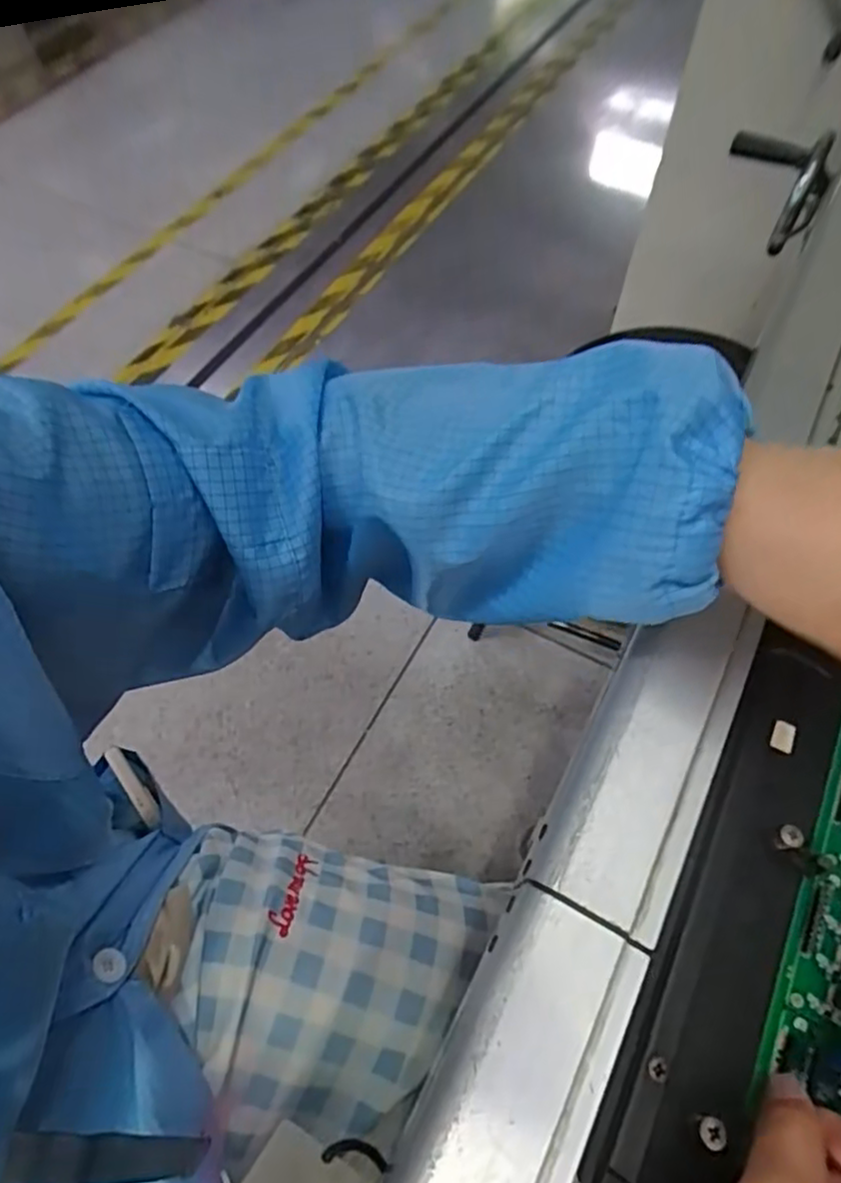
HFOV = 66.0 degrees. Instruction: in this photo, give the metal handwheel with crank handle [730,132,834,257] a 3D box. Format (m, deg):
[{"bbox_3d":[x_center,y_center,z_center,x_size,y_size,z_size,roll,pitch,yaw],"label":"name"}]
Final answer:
[{"bbox_3d":[0.313,-0.359,0.577,0.086,0.082,0.080,25,61,17],"label":"metal handwheel with crank handle"}]

